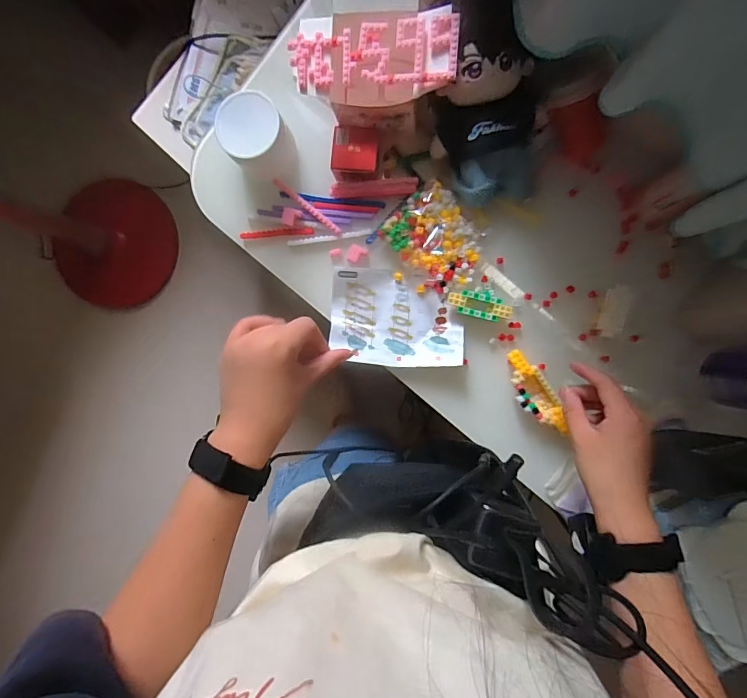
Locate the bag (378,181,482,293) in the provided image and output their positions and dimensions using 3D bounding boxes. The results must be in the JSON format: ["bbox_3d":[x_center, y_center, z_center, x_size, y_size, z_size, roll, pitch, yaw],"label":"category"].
[{"bbox_3d":[0.077,-0.131,0.496,0.088,0.030,0.113,-43,86,5],"label":"bag"}]

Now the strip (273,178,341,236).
[{"bbox_3d":[-0.084,-0.181,0.523,0.108,0.011,0.008,40,95,4],"label":"strip"}]

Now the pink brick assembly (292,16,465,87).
[{"bbox_3d":[-0.002,-0.302,0.419,0.172,0.017,0.058,4,91,6],"label":"pink brick assembly"}]

